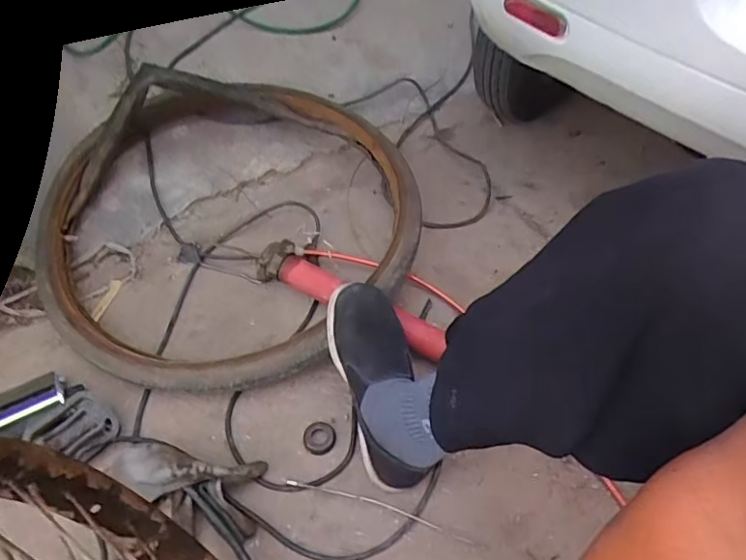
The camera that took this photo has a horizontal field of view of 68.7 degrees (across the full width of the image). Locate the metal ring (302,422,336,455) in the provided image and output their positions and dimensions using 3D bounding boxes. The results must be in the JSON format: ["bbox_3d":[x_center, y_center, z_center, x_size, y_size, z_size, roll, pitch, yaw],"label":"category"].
[{"bbox_3d":[-0.068,0.199,0.691,0.040,0.006,0.043,2,52,-2],"label":"metal ring"}]

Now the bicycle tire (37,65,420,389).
[{"bbox_3d":[-0.204,-0.108,0.818,0.547,0.081,0.550,1,59,-2],"label":"bicycle tire"}]

